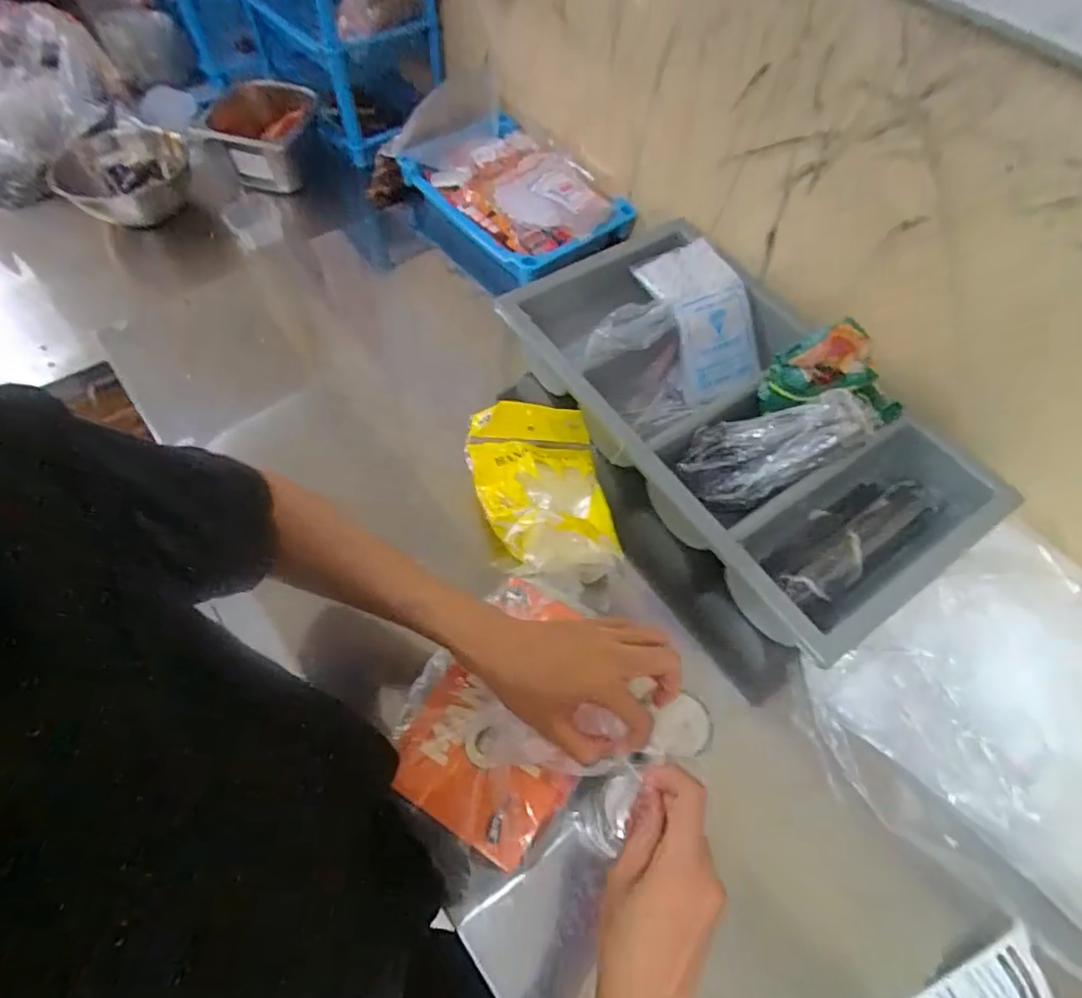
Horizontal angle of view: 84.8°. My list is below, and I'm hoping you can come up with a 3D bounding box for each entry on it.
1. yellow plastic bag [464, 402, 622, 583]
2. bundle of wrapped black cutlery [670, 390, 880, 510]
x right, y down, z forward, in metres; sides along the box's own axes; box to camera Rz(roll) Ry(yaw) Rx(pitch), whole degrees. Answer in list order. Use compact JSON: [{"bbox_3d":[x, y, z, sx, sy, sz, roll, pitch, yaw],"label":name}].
[{"bbox_3d":[0.000,-0.017,0.608,0.138,0.070,0.203,-8,61,-7],"label":"yellow plastic bag"},{"bbox_3d":[0.236,-0.052,0.596,0.194,0.049,0.082,-20,61,9],"label":"bundle of wrapped black cutlery"}]

